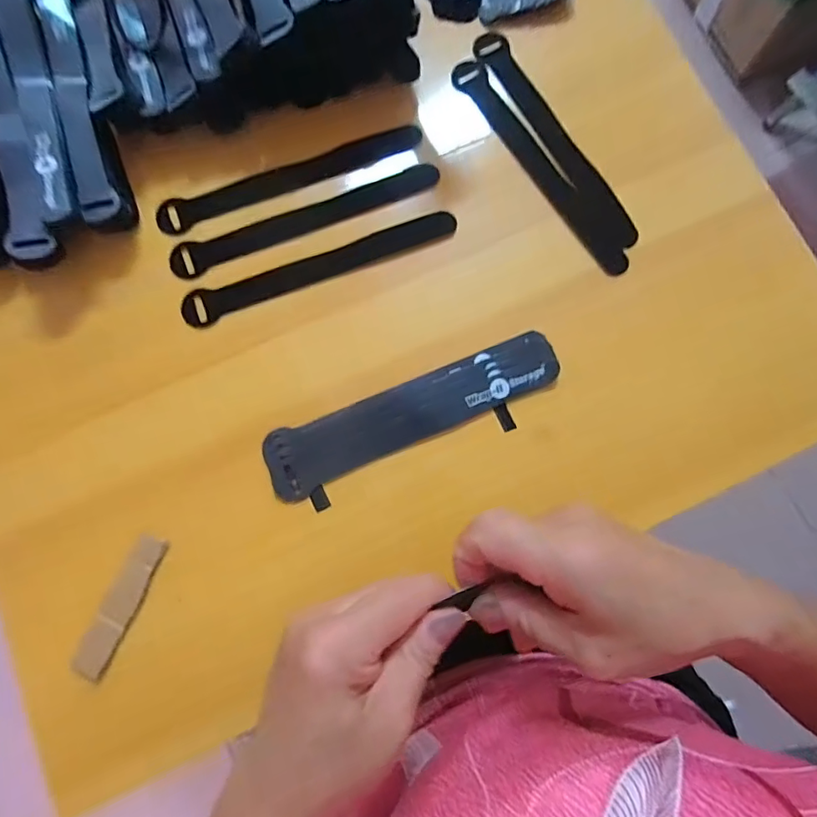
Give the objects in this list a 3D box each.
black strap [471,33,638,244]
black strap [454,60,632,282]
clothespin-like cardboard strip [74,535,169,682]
[{"bbox_3d":[0.107,-0.203,0.378,0.025,0.007,0.198,-28,80,-9],"label":"black strap"},{"bbox_3d":[0.095,-0.181,0.375,0.026,0.009,0.199,-32,81,-6],"label":"black strap"},{"bbox_3d":[-0.177,0.119,0.313,0.020,0.009,0.085,23,80,4],"label":"clothespin-like cardboard strip"}]

